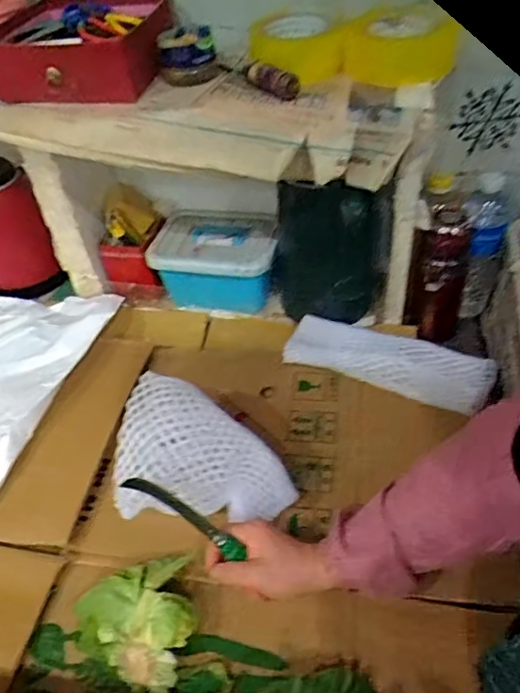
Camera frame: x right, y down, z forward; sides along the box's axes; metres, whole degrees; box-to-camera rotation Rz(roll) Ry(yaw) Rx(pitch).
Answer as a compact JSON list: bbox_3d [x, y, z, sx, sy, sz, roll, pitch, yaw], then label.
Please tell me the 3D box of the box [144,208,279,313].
[{"bbox_3d":[-0.063,-0.139,0.871,0.190,0.103,0.142,5,47,11],"label":"box"}]

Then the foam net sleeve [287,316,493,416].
[{"bbox_3d":[0.172,0.016,0.732,0.268,0.028,0.090,18,50,22],"label":"foam net sleeve"}]

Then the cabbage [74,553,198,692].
[{"bbox_3d":[-0.120,0.257,0.538,0.124,0.062,0.117,-3,46,3],"label":"cabbage"}]

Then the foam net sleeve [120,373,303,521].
[{"bbox_3d":[-0.059,0.128,0.595,0.197,0.065,0.149,24,77,-15],"label":"foam net sleeve"}]

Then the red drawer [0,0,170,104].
[{"bbox_3d":[-0.213,-0.379,0.673,0.196,0.072,0.203,3,46,10],"label":"red drawer"}]

